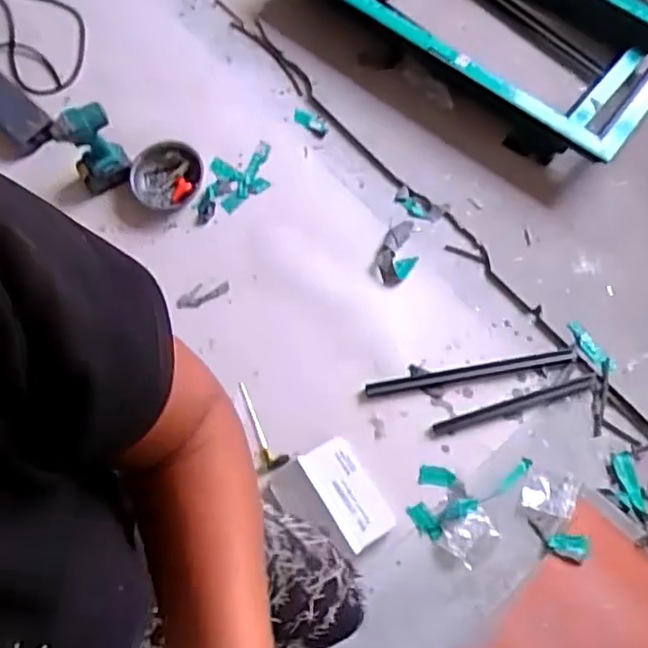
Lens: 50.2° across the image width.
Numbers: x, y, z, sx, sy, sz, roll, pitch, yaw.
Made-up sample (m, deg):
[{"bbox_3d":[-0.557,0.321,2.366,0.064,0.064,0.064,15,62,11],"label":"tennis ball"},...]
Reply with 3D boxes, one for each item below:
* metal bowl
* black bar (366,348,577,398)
[{"bbox_3d":[-0.389,-0.370,1.704,0.173,0.060,0.182,0,70,-1],"label":"metal bowl"},{"bbox_3d":[0.334,0.111,1.559,0.478,0.010,0.033,-10,71,-3],"label":"black bar"}]

